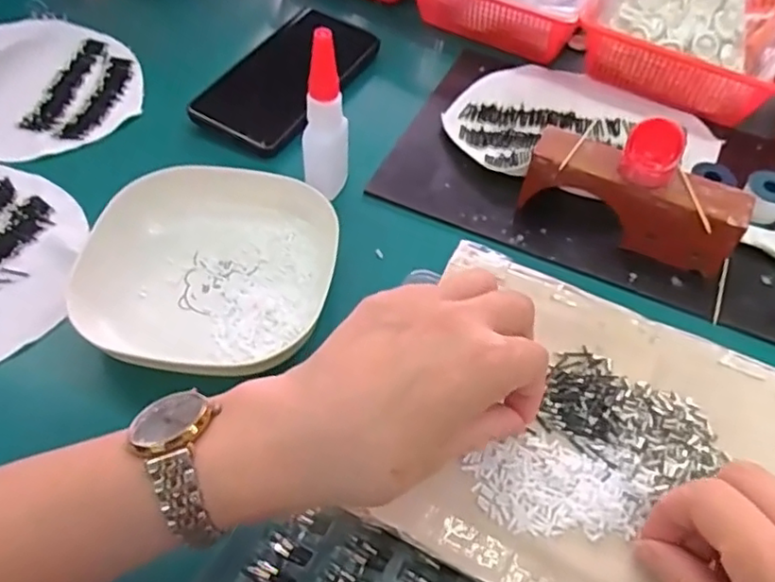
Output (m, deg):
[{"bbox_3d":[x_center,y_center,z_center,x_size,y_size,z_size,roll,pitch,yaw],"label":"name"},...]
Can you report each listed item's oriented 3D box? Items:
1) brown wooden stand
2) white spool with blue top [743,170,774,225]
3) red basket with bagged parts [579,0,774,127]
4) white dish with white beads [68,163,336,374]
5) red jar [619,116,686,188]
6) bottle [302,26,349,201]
[{"bbox_3d":[0.156,-0.056,0.405,0.131,0.051,0.038,25,56,15],"label":"brown wooden stand"},{"bbox_3d":[0.260,-0.066,0.430,0.031,0.019,0.032,2,53,-2],"label":"white spool with blue top"},{"bbox_3d":[0.255,-0.216,0.507,0.170,0.078,0.132,24,56,15],"label":"red basket with bagged parts"},{"bbox_3d":[-0.104,-0.020,0.373,0.133,0.026,0.153,5,53,1],"label":"white dish with white beads"},{"bbox_3d":[0.159,-0.082,0.373,0.032,0.028,0.029,26,56,15],"label":"red jar"},{"bbox_3d":[-0.041,-0.105,0.393,0.021,0.113,0.030,20,55,11],"label":"bottle"}]

